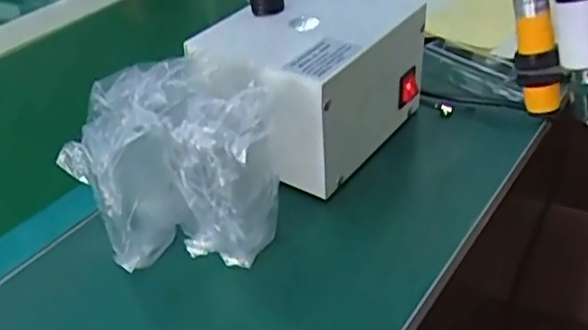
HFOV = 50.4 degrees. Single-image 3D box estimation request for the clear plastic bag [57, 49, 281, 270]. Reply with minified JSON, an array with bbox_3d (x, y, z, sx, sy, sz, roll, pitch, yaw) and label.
[{"bbox_3d":[-0.074,-0.001,0.427,0.122,0.111,0.100,-4,36,1],"label":"clear plastic bag"}]

